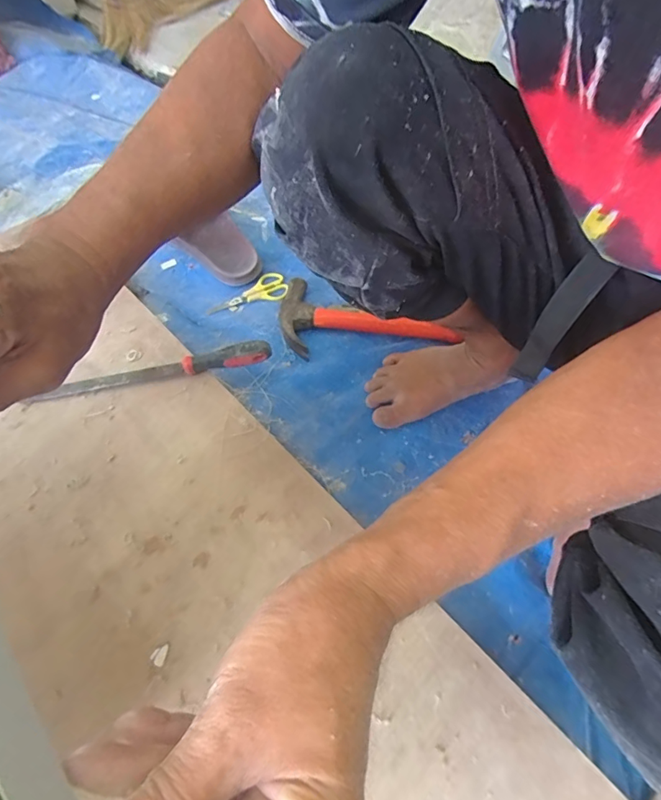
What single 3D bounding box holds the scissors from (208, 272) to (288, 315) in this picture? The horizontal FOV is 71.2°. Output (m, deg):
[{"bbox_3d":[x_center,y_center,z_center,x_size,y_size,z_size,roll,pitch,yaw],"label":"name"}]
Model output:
[{"bbox_3d":[-0.117,-0.150,0.683,0.122,0.004,0.052,-37,68,-19],"label":"scissors"}]

